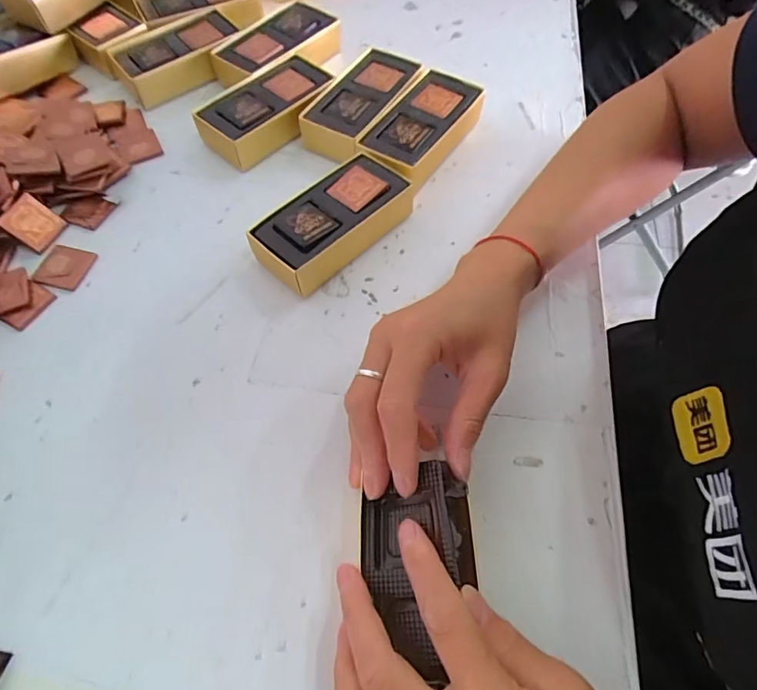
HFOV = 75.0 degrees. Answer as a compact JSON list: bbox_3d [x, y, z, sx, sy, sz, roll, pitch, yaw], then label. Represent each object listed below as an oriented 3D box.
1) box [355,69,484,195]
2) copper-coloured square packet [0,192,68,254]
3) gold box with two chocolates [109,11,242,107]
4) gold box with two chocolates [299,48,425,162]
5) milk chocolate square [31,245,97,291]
[{"bbox_3d":[0.036,-0.172,0.405,0.060,0.034,0.117,33,66,17],"label":"box"},{"bbox_3d":[-0.257,-0.091,0.366,0.004,0.034,0.032,-1,53,52],"label":"copper-coloured square packet"},{"bbox_3d":[-0.184,-0.266,0.458,0.110,0.031,0.064,-30,65,-16],"label":"gold box with two chocolates"},{"bbox_3d":[-0.012,-0.204,0.424,0.062,0.033,0.118,30,65,15],"label":"gold box with two chocolates"},{"bbox_3d":[-0.229,-0.057,0.359,0.035,0.004,0.034,15,62,8],"label":"milk chocolate square"}]

